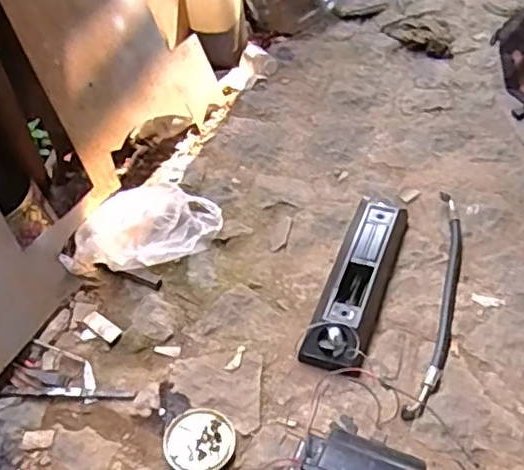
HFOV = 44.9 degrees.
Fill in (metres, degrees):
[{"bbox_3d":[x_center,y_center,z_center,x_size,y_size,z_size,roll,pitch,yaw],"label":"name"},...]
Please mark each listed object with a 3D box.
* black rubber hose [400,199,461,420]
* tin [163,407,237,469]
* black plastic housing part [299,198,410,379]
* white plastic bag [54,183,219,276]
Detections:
[{"bbox_3d":[0.325,0.102,1.147,0.057,0.020,0.518,11,47,15],"label":"black rubber hose"},{"bbox_3d":[-0.098,0.315,0.971,0.112,0.019,0.105,-2,45,2],"label":"tin"},{"bbox_3d":[0.176,0.077,1.159,0.100,0.067,0.377,13,48,17],"label":"black plastic housing part"},{"bbox_3d":[-0.241,-0.014,1.277,0.323,0.076,0.167,-16,46,-11],"label":"white plastic bag"}]

